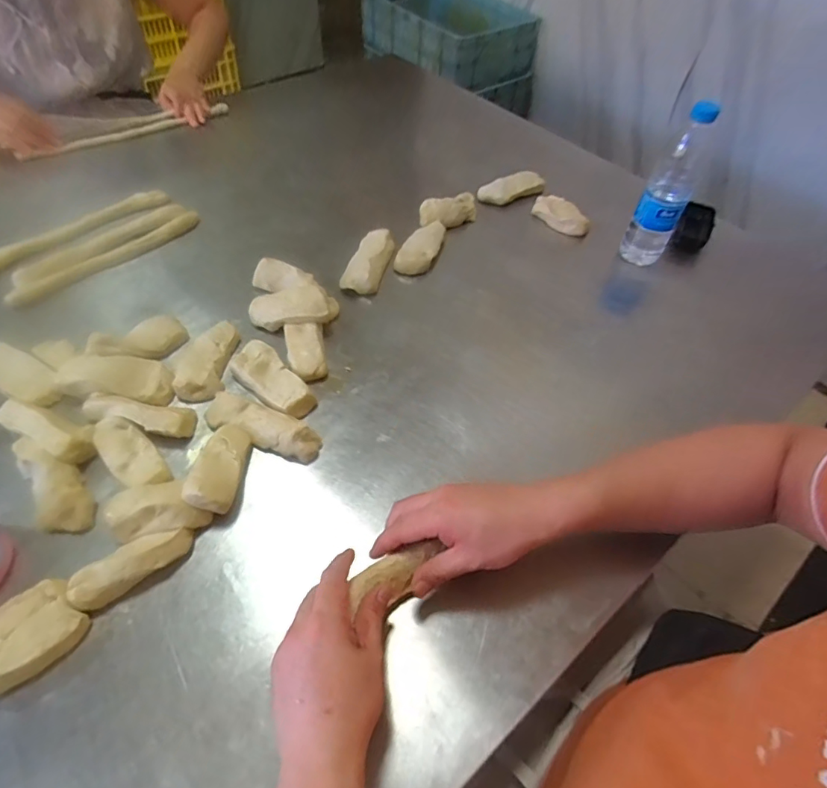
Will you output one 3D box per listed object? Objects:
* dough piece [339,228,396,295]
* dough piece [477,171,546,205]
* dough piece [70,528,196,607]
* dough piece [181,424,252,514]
[{"bbox_3d":[-0.070,-0.202,0.785,0.055,0.039,0.130,13,53,6],"label":"dough piece"},{"bbox_3d":[0.177,-0.376,0.927,0.126,0.033,0.049,-15,55,-16],"label":"dough piece"},{"bbox_3d":[-0.266,0.161,0.480,0.107,0.030,0.037,-26,59,-22],"label":"dough piece"},{"bbox_3d":[-0.203,0.074,0.533,0.046,0.024,0.106,4,39,-2],"label":"dough piece"}]

